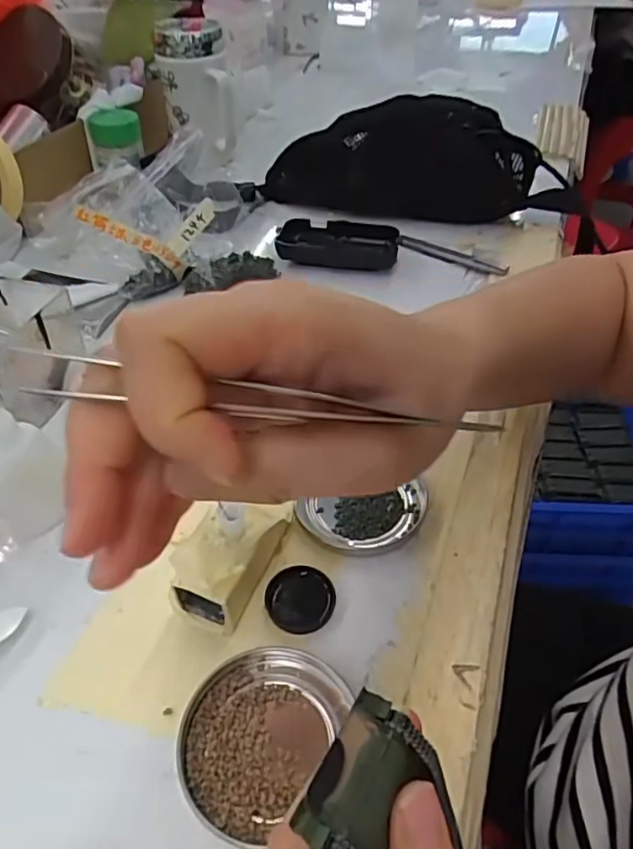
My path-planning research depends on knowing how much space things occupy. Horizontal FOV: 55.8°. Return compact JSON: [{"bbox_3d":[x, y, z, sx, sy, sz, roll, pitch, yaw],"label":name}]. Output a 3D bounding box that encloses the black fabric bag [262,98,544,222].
[{"bbox_3d":[0.082,-0.276,0.614,0.266,0.093,0.066,5,46,5],"label":"black fabric bag"}]

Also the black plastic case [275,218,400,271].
[{"bbox_3d":[0.020,-0.169,0.557,0.109,0.025,0.046,1,46,2],"label":"black plastic case"}]

